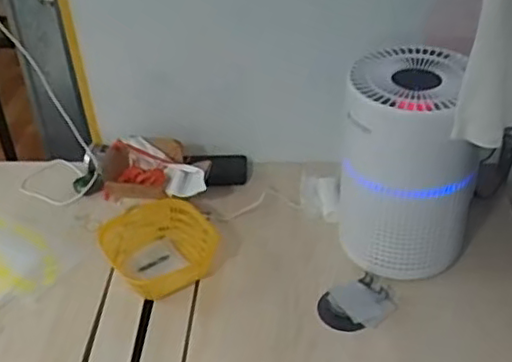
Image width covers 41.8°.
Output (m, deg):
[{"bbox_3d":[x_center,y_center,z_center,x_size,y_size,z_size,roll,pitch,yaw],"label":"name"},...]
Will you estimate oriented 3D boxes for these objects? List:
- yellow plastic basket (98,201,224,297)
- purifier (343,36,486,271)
[{"bbox_3d":[-0.161,0.104,1.099,0.171,0.071,0.170,-1,38,1],"label":"yellow plastic basket"},{"bbox_3d":[0.231,-0.023,1.000,0.213,0.308,0.193,10,40,13],"label":"purifier"}]

